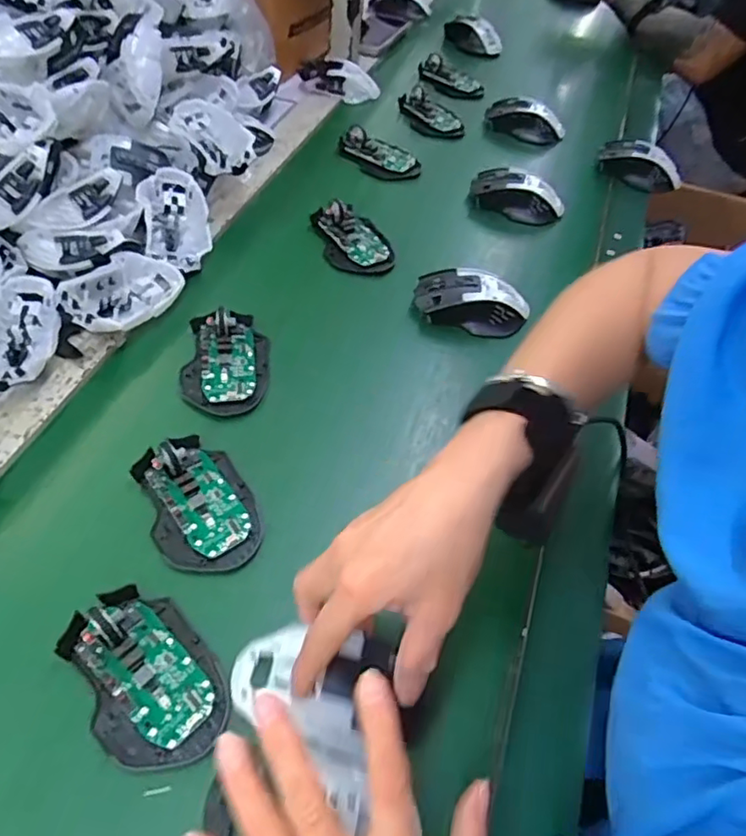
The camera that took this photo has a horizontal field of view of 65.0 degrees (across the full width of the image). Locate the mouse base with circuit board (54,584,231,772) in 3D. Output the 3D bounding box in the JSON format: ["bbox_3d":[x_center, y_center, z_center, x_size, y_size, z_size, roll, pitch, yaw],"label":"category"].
[{"bbox_3d":[-0.141,0.155,0.358,0.114,0.022,0.074,40,60,21],"label":"mouse base with circuit board"}]

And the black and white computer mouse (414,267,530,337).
[{"bbox_3d":[0.098,-0.117,0.580,0.111,0.031,0.054,12,54,3],"label":"black and white computer mouse"}]

